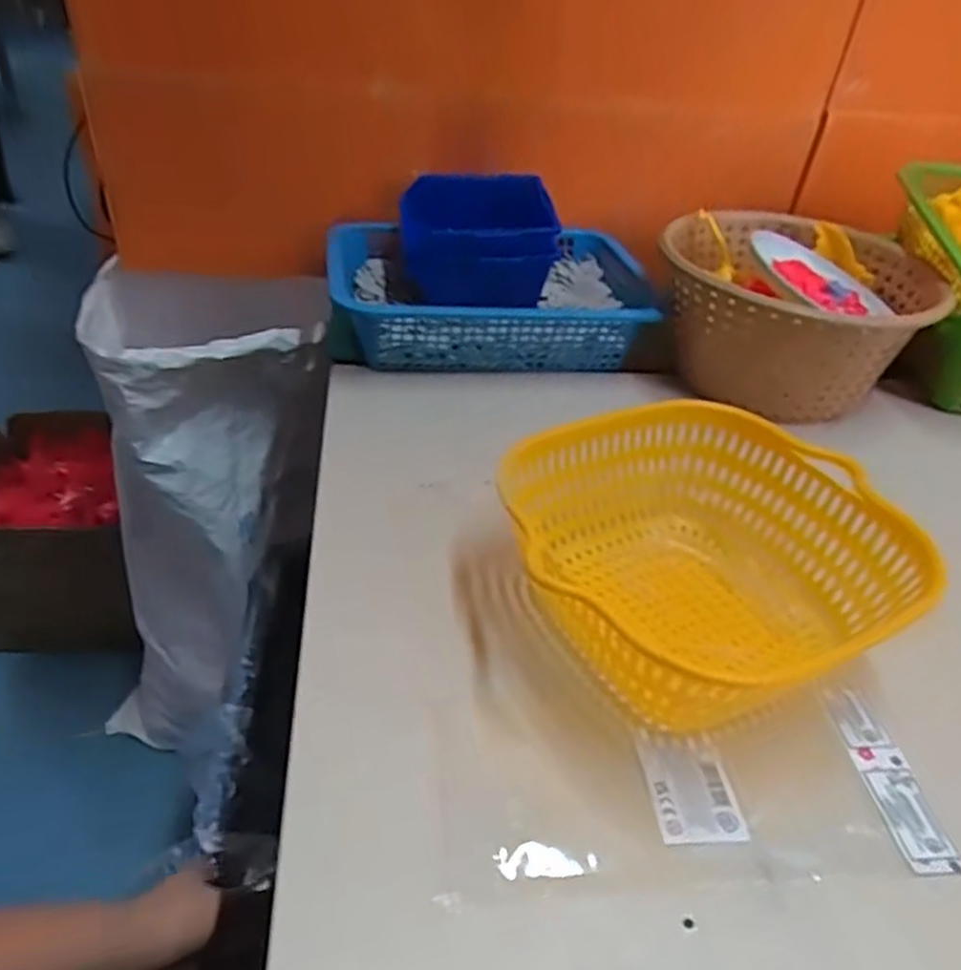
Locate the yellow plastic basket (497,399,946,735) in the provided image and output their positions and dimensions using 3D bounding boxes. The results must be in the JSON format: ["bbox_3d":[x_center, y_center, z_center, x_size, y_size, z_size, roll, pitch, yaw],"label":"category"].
[{"bbox_3d":[0.116,0.045,0.418,0.210,0.084,0.187,-15,43,-25],"label":"yellow plastic basket"}]

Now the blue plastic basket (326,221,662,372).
[{"bbox_3d":[0.018,-0.175,0.697,0.295,0.063,0.206,-2,39,-11],"label":"blue plastic basket"}]

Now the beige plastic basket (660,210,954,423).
[{"bbox_3d":[0.267,-0.151,0.663,0.225,0.102,0.225,4,38,-3],"label":"beige plastic basket"}]

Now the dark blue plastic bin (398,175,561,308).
[{"bbox_3d":[-0.003,-0.221,0.685,0.134,0.080,0.114,1,39,-7],"label":"dark blue plastic bin"}]

